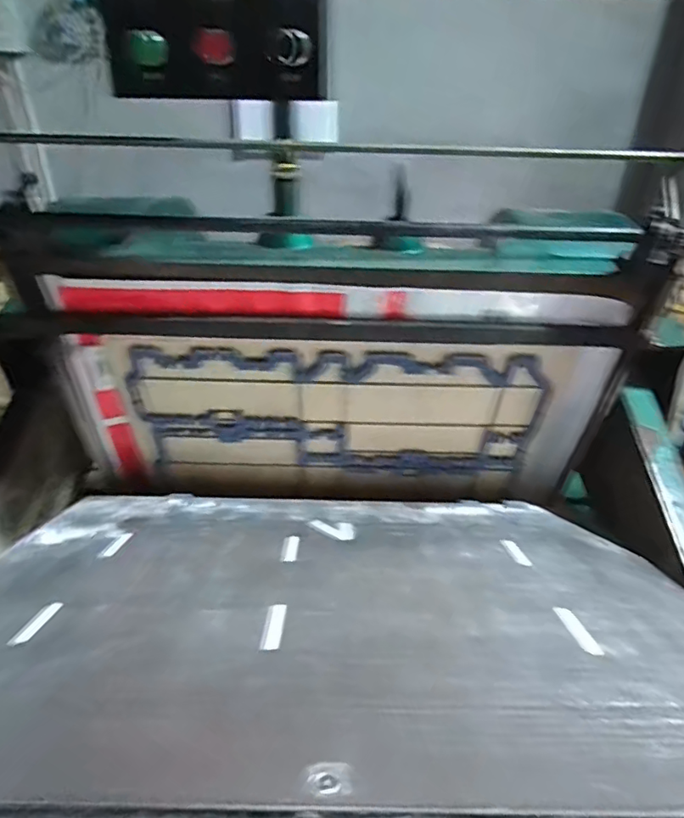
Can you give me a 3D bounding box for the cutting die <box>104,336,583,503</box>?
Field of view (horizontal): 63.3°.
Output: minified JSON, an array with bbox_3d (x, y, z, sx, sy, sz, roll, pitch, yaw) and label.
[{"bbox_3d":[-0.003,0.041,1.024,0.744,0.384,0.029,1,44,0],"label":"cutting die"}]

